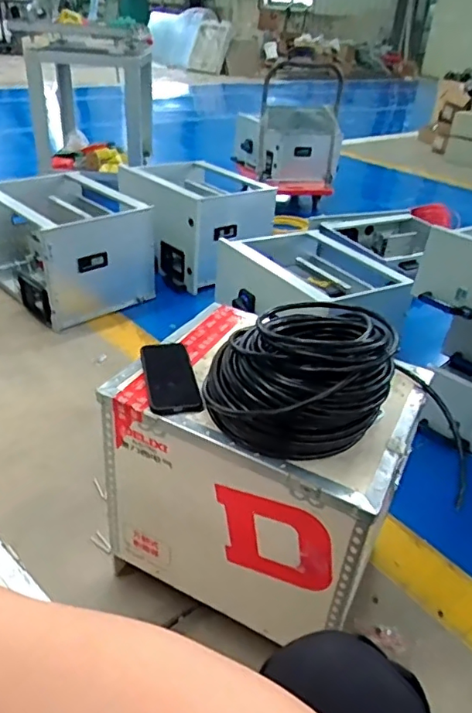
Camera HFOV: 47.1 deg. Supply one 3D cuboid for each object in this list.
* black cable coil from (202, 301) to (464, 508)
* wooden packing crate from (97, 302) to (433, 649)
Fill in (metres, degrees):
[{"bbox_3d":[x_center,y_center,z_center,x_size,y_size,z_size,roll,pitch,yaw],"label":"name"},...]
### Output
[{"bbox_3d":[0.091,0.024,0.782,0.251,0.154,0.202,-7,34,-18],"label":"black cable coil"},{"bbox_3d":[0.045,0.204,0.990,0.450,0.382,0.354,19,35,20],"label":"wooden packing crate"}]

